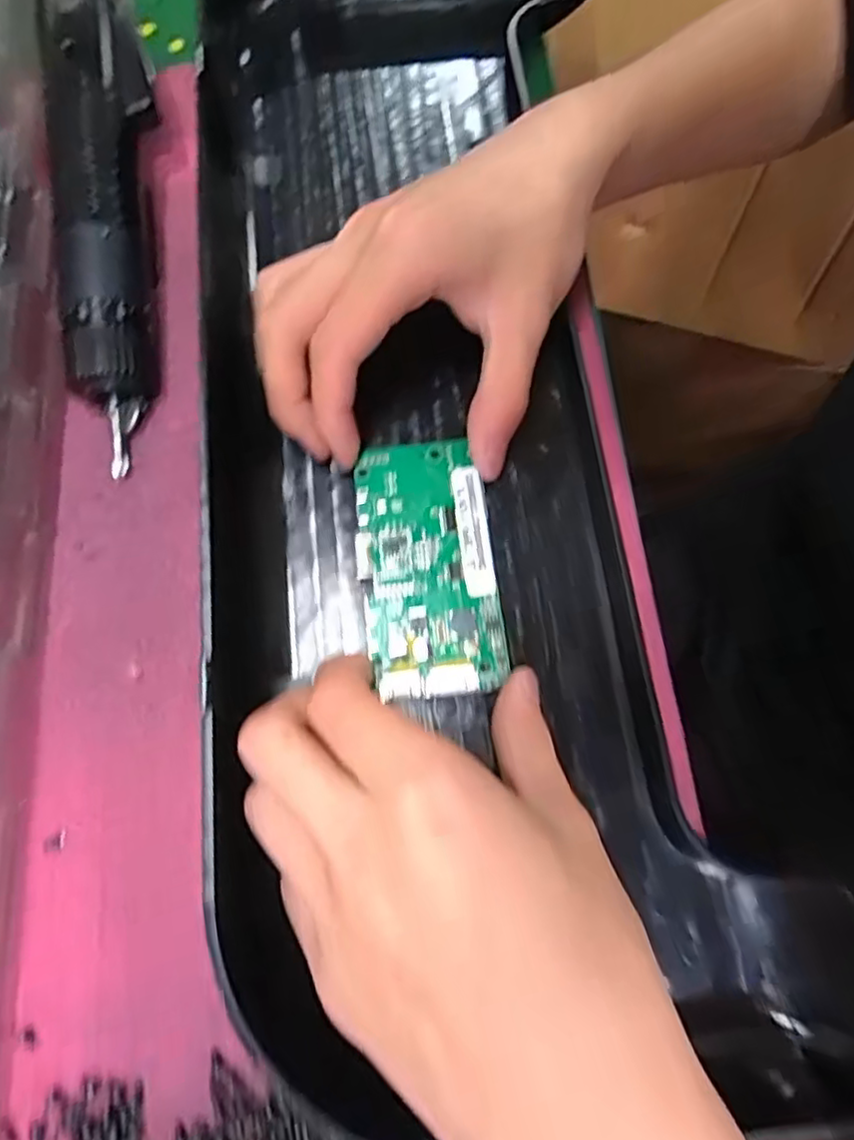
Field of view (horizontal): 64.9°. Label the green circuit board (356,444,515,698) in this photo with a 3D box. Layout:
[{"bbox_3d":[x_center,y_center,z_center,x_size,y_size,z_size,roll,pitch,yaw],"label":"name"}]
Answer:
[{"bbox_3d":[0.000,-0.003,0.242,0.048,0.007,0.096,-8,70,0],"label":"green circuit board"}]

